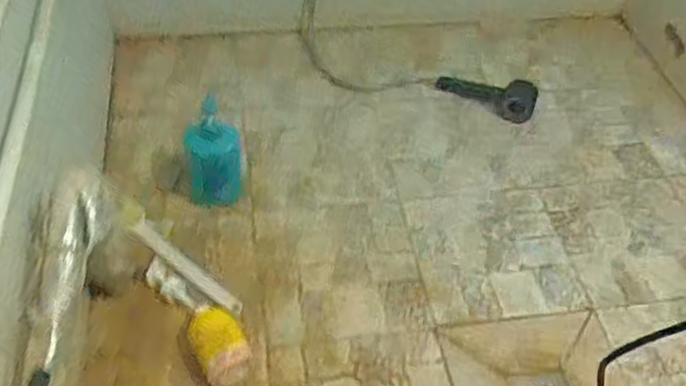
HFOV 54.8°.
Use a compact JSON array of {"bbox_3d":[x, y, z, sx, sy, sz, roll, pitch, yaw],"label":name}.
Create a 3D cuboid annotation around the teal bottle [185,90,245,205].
[{"bbox_3d":[-0.254,-0.071,1.306,0.106,0.223,0.076,-5,50,-9],"label":"teal bottle"}]

